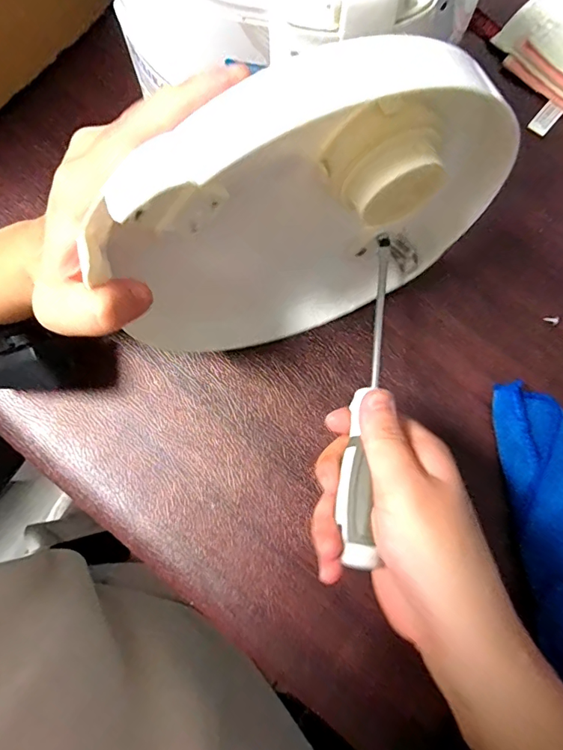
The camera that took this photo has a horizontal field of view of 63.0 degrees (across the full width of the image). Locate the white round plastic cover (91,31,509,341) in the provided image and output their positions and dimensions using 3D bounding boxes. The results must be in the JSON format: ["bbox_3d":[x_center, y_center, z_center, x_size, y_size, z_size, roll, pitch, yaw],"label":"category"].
[{"bbox_3d":[0.012,-0.072,0.239,0.199,0.199,0.032,-18,78,-5],"label":"white round plastic cover"}]

